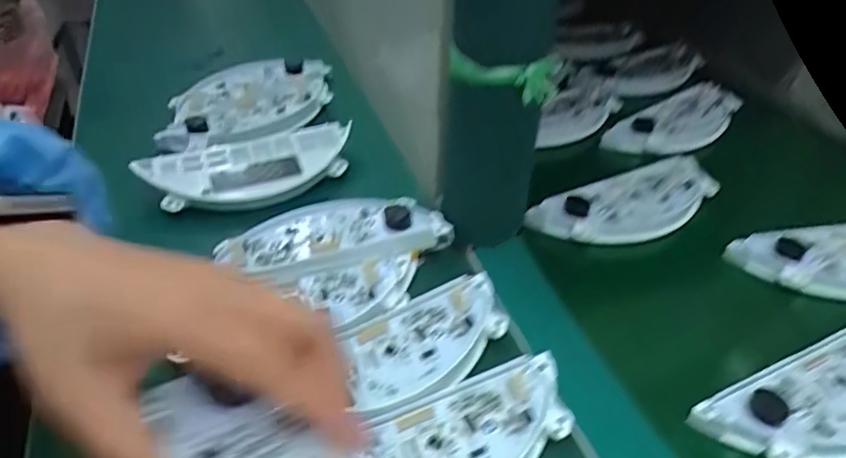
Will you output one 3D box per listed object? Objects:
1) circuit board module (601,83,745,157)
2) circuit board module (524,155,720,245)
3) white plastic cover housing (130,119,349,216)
[{"bbox_3d":[0.275,-0.115,0.627,0.186,0.020,0.069,-32,52,-28],"label":"circuit board module"},{"bbox_3d":[0.181,-0.024,0.505,0.179,0.012,0.067,-18,47,-17],"label":"circuit board module"},{"bbox_3d":[-0.142,-0.054,0.507,0.174,0.026,0.079,-26,50,-24],"label":"white plastic cover housing"}]

